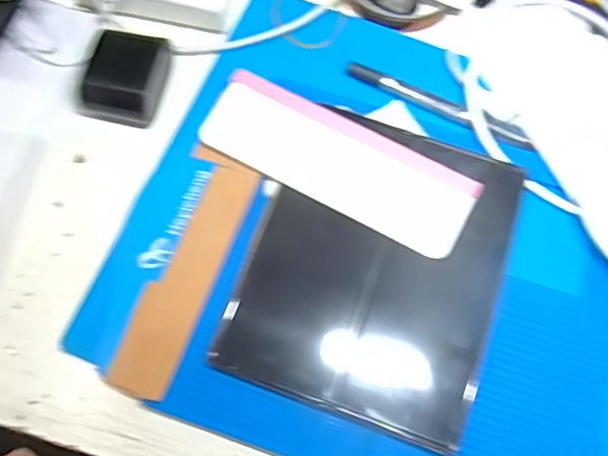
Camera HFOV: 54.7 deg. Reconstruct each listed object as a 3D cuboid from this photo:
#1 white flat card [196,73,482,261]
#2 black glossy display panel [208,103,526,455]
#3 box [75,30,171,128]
[{"bbox_3d":[0.018,-0.038,0.327,0.152,0.007,0.054,28,73,9],"label":"white flat card"},{"bbox_3d":[0.039,0.017,0.308,0.125,0.007,0.158,19,72,6],"label":"black glossy display panel"},{"bbox_3d":[-0.103,-0.088,0.338,0.040,0.023,0.050,10,71,3],"label":"box"}]

